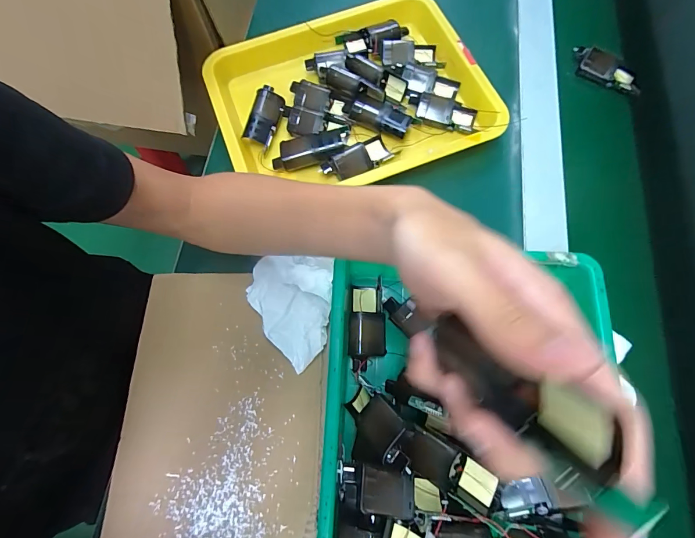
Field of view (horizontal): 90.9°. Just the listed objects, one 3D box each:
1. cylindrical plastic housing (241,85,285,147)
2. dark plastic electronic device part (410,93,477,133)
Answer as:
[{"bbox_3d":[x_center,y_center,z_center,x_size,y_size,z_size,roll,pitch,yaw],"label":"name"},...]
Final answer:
[{"bbox_3d":[-0.104,-0.195,0.443,0.034,0.031,0.084,14,73,6],"label":"cylindrical plastic housing"},{"bbox_3d":[0.121,-0.198,0.438,0.083,0.022,0.040,15,73,6],"label":"dark plastic electronic device part"}]

